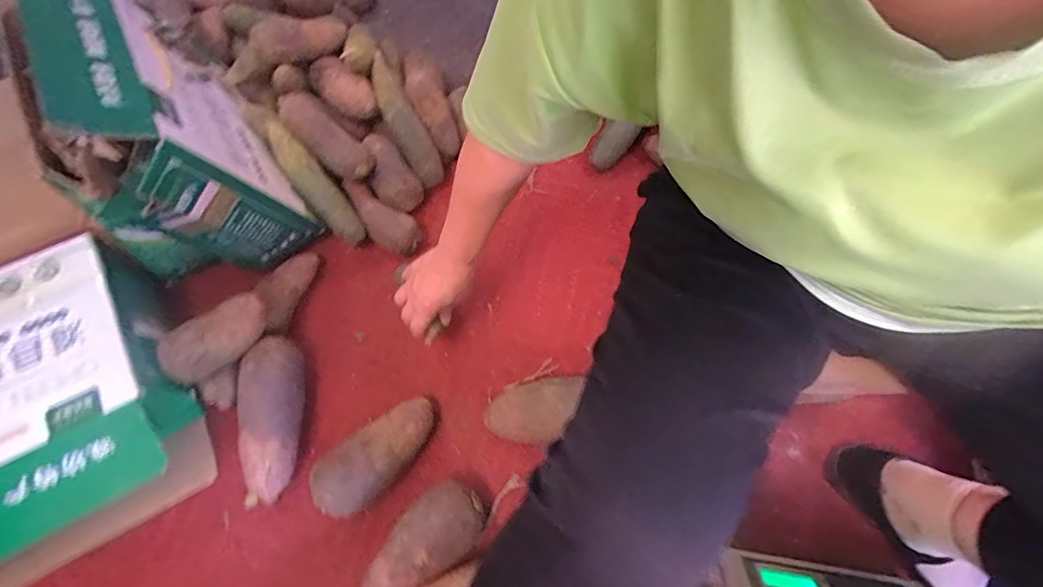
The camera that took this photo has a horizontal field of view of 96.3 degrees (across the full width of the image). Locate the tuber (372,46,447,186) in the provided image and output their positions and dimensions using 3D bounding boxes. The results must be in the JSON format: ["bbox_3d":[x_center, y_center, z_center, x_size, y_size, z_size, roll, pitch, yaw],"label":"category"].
[{"bbox_3d":[-0.194,-0.288,0.771,0.057,0.039,0.228,-29,100,-13],"label":"tuber"}]

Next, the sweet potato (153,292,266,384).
[{"bbox_3d":[-0.398,0.056,0.612,0.137,0.065,0.063,-38,68,-16],"label":"sweet potato"}]

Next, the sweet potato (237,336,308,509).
[{"bbox_3d":[-0.331,0.162,0.627,0.076,0.069,0.208,-6,63,-1],"label":"sweet potato"}]

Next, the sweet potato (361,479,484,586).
[{"bbox_3d":[-0.121,0.297,0.546,0.174,0.077,0.083,-38,68,-17],"label":"sweet potato"}]

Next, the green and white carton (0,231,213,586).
[{"bbox_3d":[-0.632,0.155,0.590,0.370,0.153,0.348,-29,66,-13],"label":"green and white carton"}]

